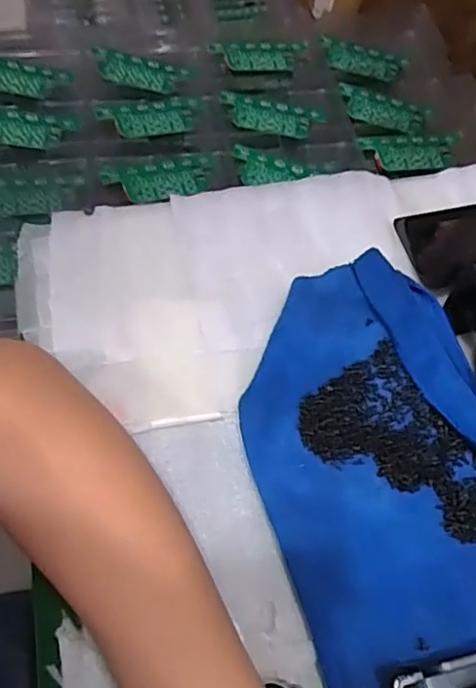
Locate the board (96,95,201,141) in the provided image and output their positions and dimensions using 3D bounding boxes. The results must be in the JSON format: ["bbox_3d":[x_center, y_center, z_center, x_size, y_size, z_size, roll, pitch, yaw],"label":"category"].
[{"bbox_3d":[-0.104,-0.280,0.728,0.129,0.013,0.057,-16,77,-23],"label":"board"}]

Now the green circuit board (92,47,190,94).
[{"bbox_3d":[-0.129,-0.354,0.768,0.120,0.014,0.044,10,82,-5],"label":"green circuit board"}]

